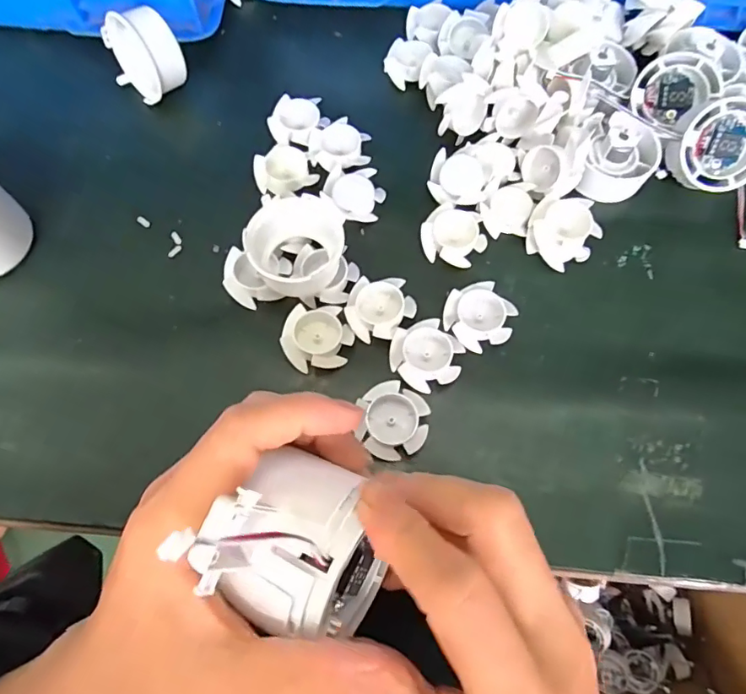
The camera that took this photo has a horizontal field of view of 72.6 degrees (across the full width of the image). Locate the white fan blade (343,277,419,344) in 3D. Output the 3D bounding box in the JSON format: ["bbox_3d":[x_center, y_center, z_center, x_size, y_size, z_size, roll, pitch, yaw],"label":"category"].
[{"bbox_3d":[0.005,-0.022,0.301,0.039,0.011,0.038,0,71,-1],"label":"white fan blade"}]

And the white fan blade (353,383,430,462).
[{"bbox_3d":[0.010,0.041,0.279,0.038,0.015,0.039,0,71,-1],"label":"white fan blade"}]

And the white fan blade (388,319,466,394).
[{"bbox_3d":[0.030,0.005,0.292,0.037,0.011,0.040,0,71,-1],"label":"white fan blade"}]

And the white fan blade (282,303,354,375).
[{"bbox_3d":[-0.032,-0.006,0.293,0.039,0.012,0.037,0,71,-1],"label":"white fan blade"}]

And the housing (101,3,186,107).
[{"bbox_3d":[-0.155,-0.198,0.346,0.054,0.053,0.024,7,42,43],"label":"housing"}]

